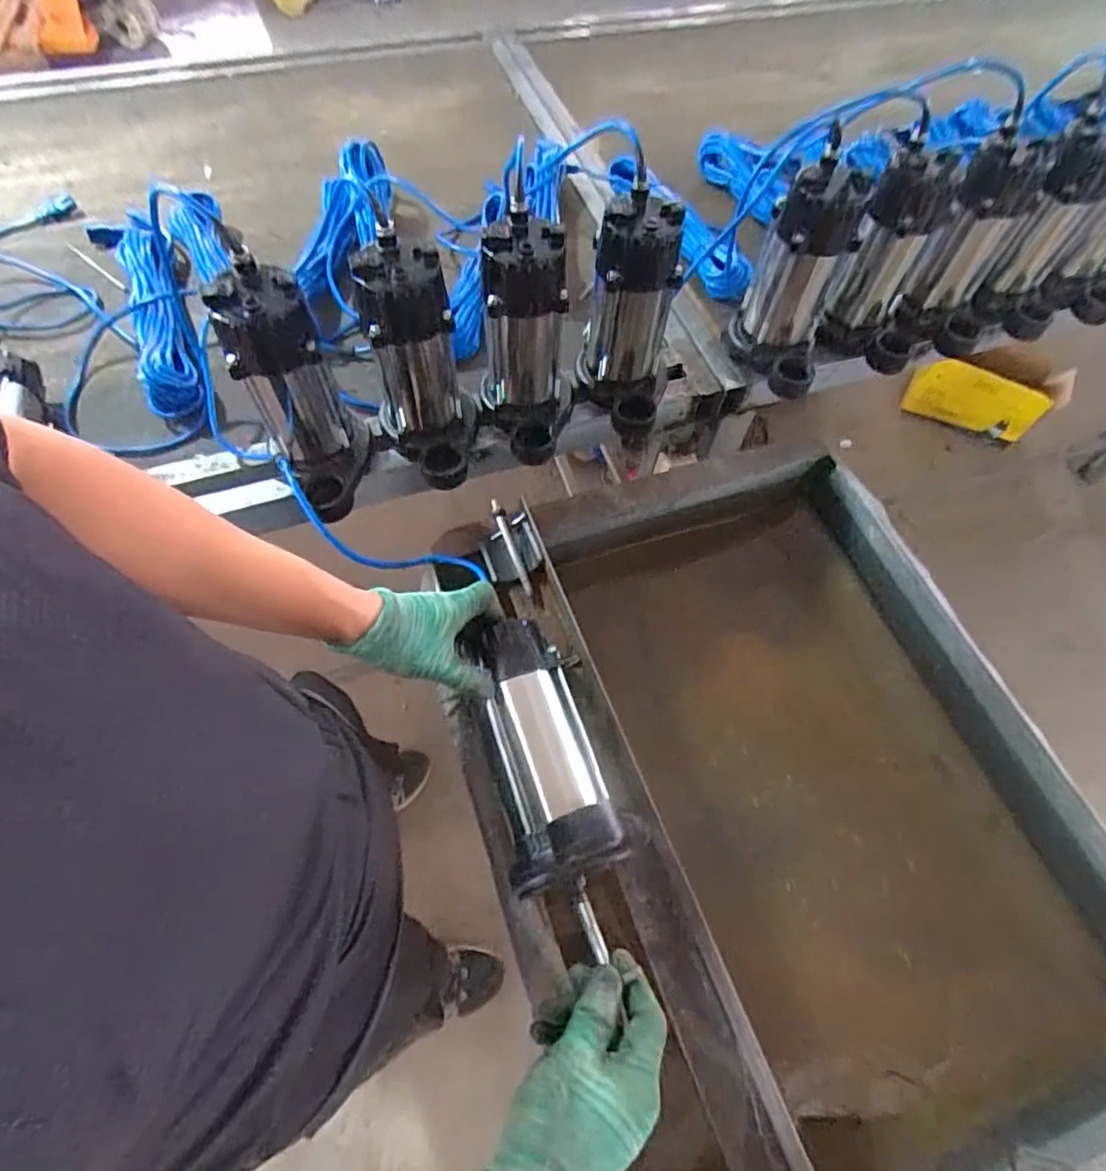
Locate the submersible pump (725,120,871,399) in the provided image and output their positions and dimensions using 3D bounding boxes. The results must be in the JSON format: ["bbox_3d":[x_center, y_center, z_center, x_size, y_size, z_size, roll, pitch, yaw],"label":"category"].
[{"bbox_3d":[0.311,-0.383,0.785,0.113,0.228,0.134,13,62,4],"label":"submersible pump"}]

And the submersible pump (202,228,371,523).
[{"bbox_3d":[-0.275,-0.204,0.667,0.100,0.240,0.133,19,63,8],"label":"submersible pump"}]

